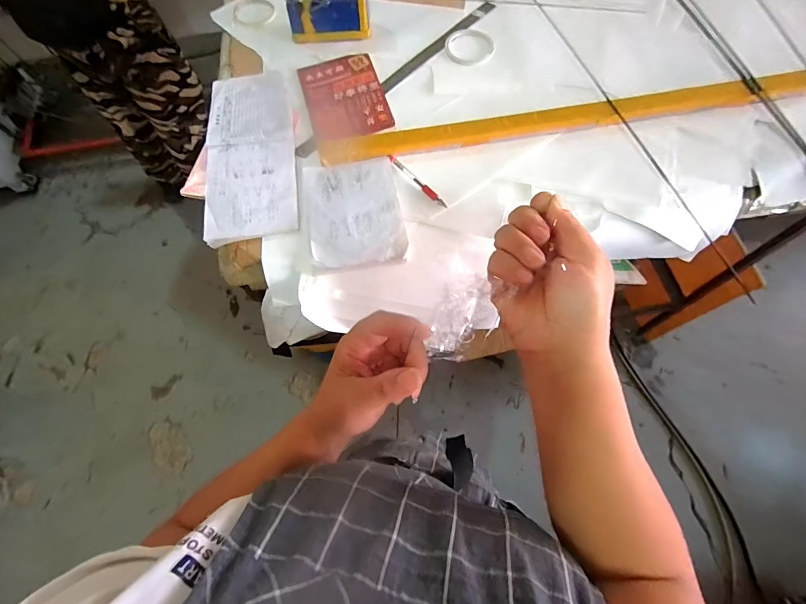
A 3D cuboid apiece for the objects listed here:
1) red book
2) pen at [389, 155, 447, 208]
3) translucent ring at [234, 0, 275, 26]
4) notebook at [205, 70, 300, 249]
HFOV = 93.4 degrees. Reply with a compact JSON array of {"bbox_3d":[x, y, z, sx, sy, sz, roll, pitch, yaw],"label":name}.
[{"bbox_3d":[-0.100,-0.353,0.649,0.129,0.009,0.192,-16,67,-4],"label":"red book"},{"bbox_3d":[0.020,-0.183,0.575,0.011,0.005,0.125,-39,70,-13],"label":"pen"},{"bbox_3d":[-0.291,-0.569,0.743,0.077,0.008,0.088,-21,67,-6],"label":"translucent ring"},{"bbox_3d":[-0.242,-0.250,0.609,0.134,0.016,0.342,-7,66,-7],"label":"notebook"}]

